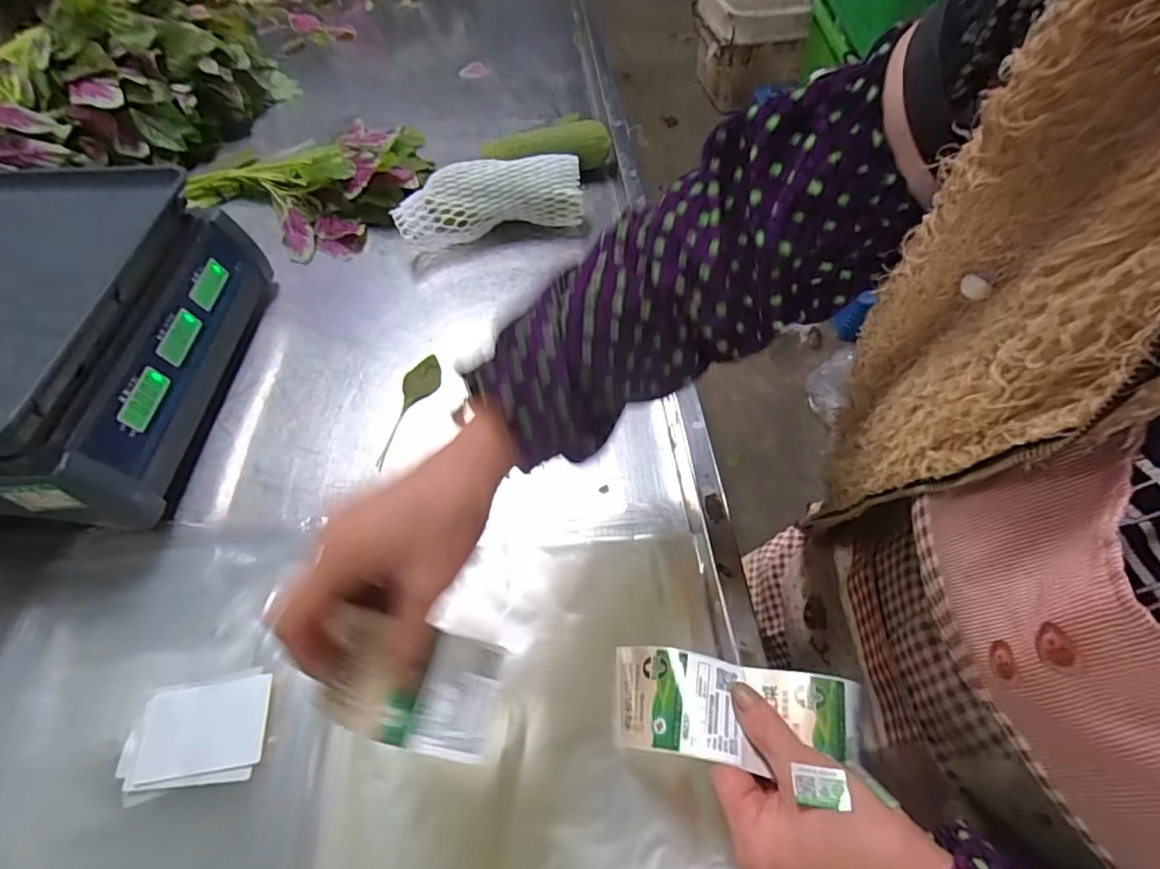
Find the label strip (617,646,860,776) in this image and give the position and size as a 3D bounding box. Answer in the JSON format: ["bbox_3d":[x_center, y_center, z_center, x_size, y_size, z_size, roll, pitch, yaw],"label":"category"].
[{"bbox_3d":[0.091,0.163,0.332,0.141,0.030,0.059,-2,57,14],"label":"label strip"}]

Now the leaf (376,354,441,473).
[{"bbox_3d":[-0.165,-0.025,0.544,0.036,0.011,0.135,2,57,3],"label":"leaf"}]

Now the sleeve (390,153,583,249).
[{"bbox_3d":[-0.108,-0.278,0.662,0.219,0.072,0.060,-12,58,-6],"label":"sleeve"}]

